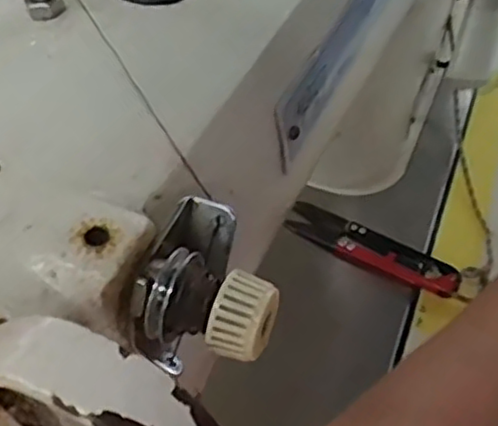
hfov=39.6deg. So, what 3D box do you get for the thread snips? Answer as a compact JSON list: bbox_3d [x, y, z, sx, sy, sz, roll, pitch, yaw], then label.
[{"bbox_3d":[0.068,0.018,0.384,0.098,0.012,0.022,25,54,20],"label":"thread snips"}]

